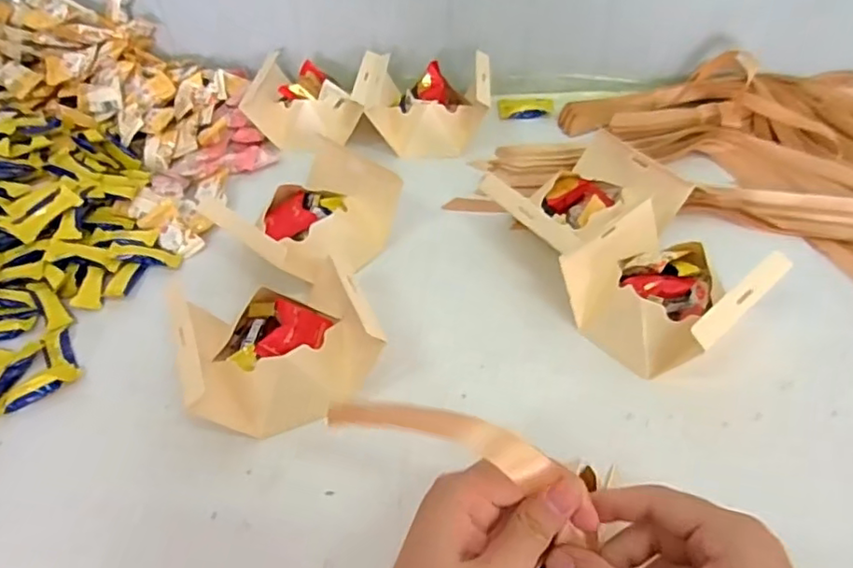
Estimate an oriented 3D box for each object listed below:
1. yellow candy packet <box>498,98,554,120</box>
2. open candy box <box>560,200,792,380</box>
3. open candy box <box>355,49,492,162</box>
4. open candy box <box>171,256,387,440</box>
[{"bbox_3d":[0.132,-0.232,0.813,0.073,0.006,0.056,-3,49,0],"label":"yellow candy packet"},{"bbox_3d":[0.201,0.001,0.524,0.128,0.070,0.138,-34,54,-26],"label":"open candy box"},{"bbox_3d":[-0.004,-0.220,0.753,0.157,0.066,0.122,2,49,4],"label":"open candy box"},{"bbox_3d":[-0.123,0.045,0.497,0.151,0.067,0.129,-19,49,-15],"label":"open candy box"}]

